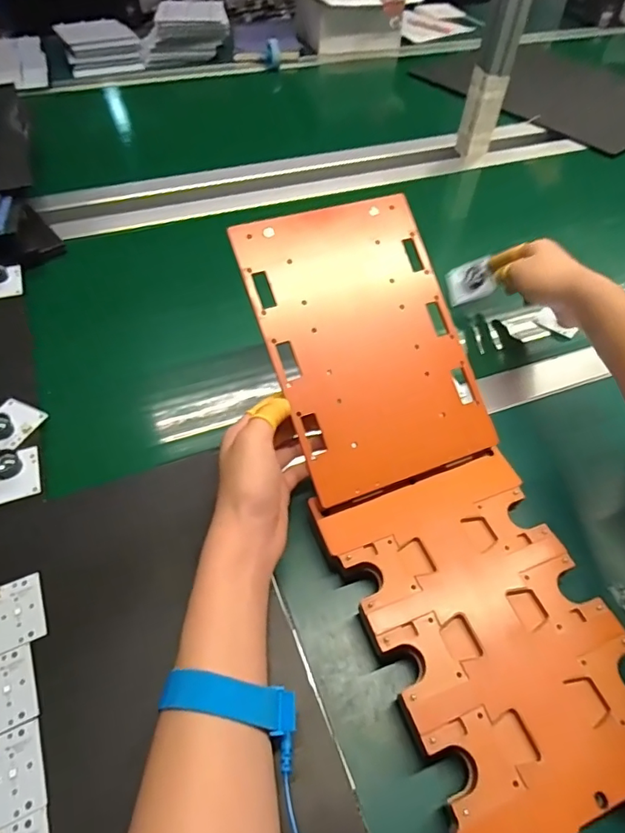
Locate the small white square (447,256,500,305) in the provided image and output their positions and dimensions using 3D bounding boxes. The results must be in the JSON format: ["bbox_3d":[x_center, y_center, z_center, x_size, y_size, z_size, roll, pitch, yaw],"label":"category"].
[{"bbox_3d":[0.185,-0.158,0.570,0.053,0.043,0.009,-14,5,34],"label":"small white square"}]

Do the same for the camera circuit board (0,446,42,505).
[{"bbox_3d":[-0.254,0.048,0.405,0.044,0.018,0.047,-15,54,-16],"label":"camera circuit board"}]

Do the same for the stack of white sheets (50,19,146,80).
[{"bbox_3d":[-0.455,-0.798,1.045,0.155,0.052,0.177,-21,56,-17],"label":"stack of white sheets"}]

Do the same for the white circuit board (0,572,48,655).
[{"bbox_3d":[-0.200,0.130,0.314,0.047,0.004,0.044,-18,55,-18],"label":"white circuit board"}]

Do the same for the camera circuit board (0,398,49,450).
[{"bbox_3d":[-0.275,0.003,0.437,0.046,0.016,0.049,20,53,11],"label":"camera circuit board"}]

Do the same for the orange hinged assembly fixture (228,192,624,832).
[{"bbox_3d":[0.083,0.039,0.365,0.160,0.067,0.442,-16,71,-17],"label":"orange hinged assembly fixture"}]

